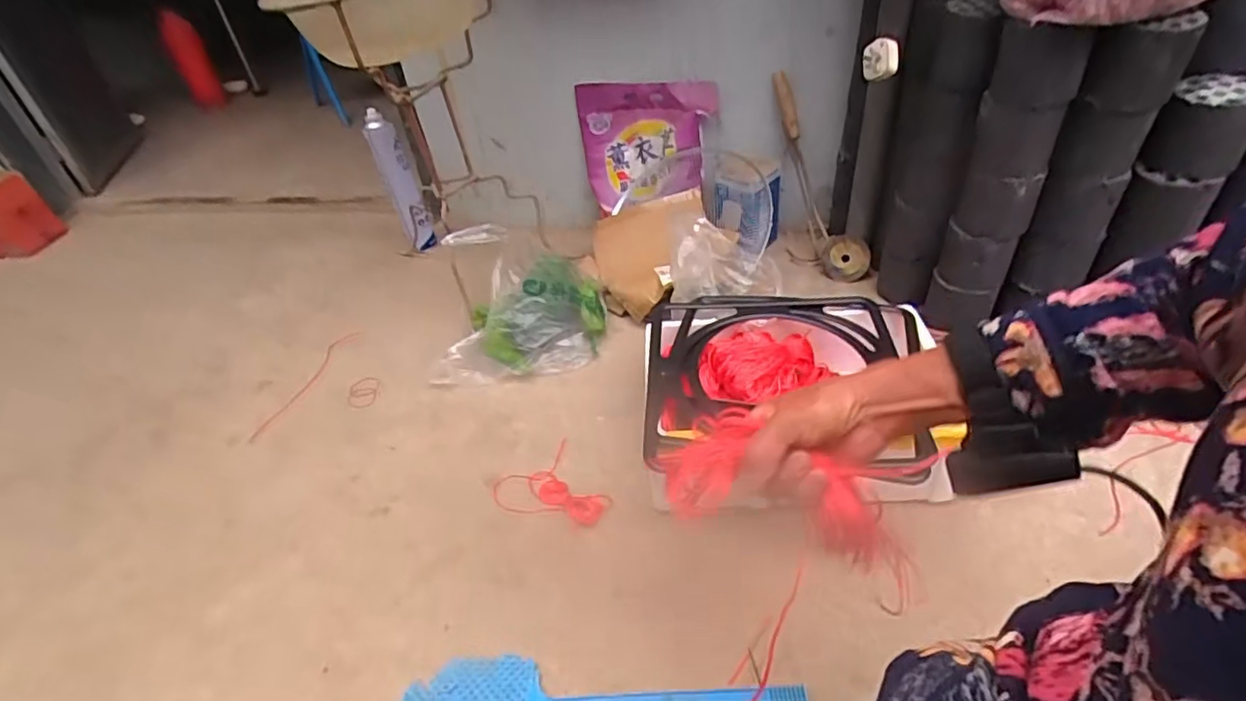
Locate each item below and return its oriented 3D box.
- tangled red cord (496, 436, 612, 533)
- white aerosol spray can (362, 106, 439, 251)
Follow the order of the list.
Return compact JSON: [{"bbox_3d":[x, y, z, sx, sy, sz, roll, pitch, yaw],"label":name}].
[{"bbox_3d":[-0.106,0.207,0.884,0.132,0.017,0.155,-27,43,-25],"label":"tangled red cord"},{"bbox_3d":[-0.503,-0.368,1.393,0.081,0.320,0.067,-18,38,-15],"label":"white aerosol spray can"}]

